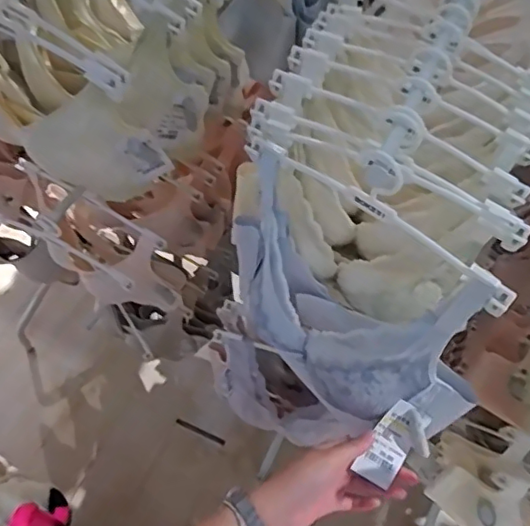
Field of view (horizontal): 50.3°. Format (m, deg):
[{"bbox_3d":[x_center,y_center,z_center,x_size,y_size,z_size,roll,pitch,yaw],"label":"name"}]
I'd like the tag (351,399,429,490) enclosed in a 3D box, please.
[{"bbox_3d":[0.131,0.184,0.578,0.041,0.014,0.087,28,94,13],"label":"tag"}]

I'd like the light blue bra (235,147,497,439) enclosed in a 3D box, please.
[{"bbox_3d":[0.075,0.049,0.538,0.276,0.181,0.089,38,63,18],"label":"light blue bra"}]

